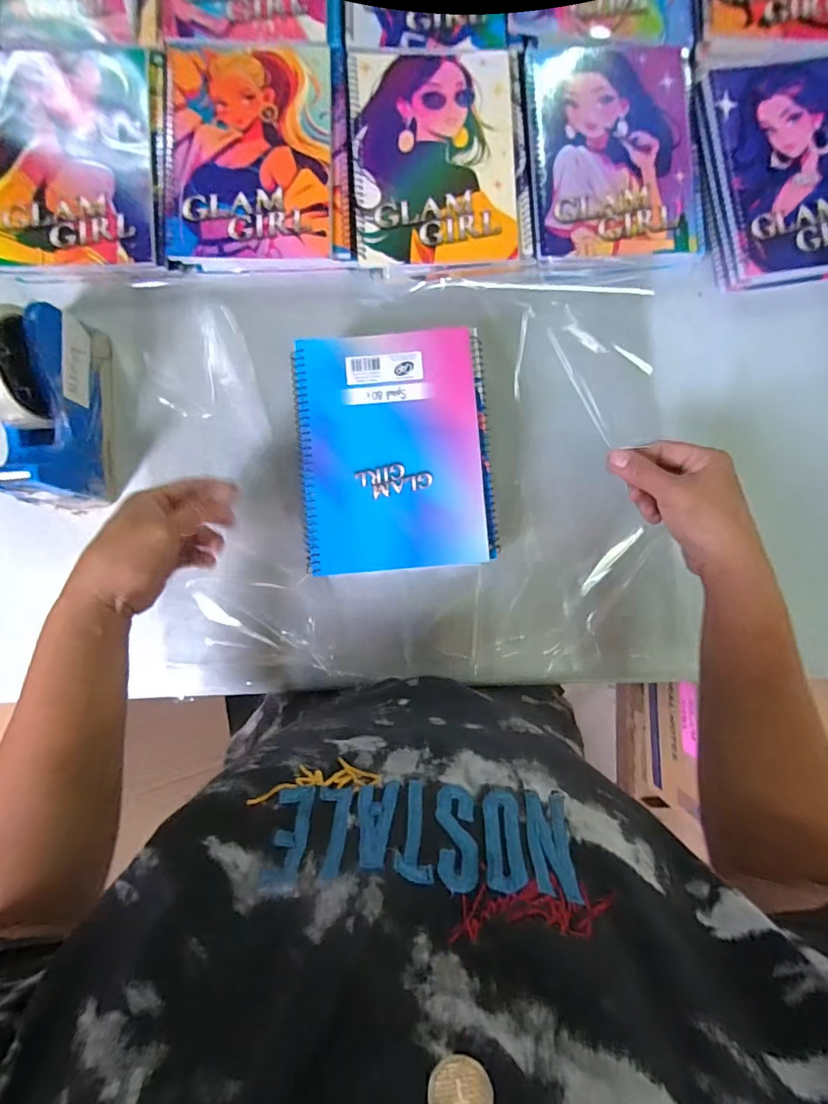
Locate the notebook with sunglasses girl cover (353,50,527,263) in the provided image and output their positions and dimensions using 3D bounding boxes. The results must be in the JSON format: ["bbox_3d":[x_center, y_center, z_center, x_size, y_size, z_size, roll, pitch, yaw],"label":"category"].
[{"bbox_3d":[0.024,-0.363,0.443,0.157,0.013,0.194,-3,89,-2],"label":"notebook with sunglasses girl cover"}]

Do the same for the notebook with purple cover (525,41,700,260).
[{"bbox_3d":[0.184,-0.372,0.447,0.151,0.013,0.195,-4,89,-2],"label":"notebook with purple cover"}]

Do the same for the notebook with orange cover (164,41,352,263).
[{"bbox_3d":[-0.142,-0.363,0.439,0.162,0.007,0.196,0,89,-2],"label":"notebook with orange cover"}]

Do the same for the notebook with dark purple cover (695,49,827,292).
[{"bbox_3d":[0.362,-0.361,0.453,0.182,0.017,0.205,-9,90,-2],"label":"notebook with dark purple cover"}]

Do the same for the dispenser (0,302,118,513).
[{"bbox_3d":[-0.305,-0.120,0.408,0.056,0.126,0.158,-1,89,-2],"label":"dispenser"}]

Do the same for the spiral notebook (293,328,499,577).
[{"bbox_3d":[-0.015,-0.084,0.404,0.154,0.014,0.194,-5,89,-2],"label":"spiral notebook"}]

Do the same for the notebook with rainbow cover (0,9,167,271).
[{"bbox_3d":[-0.302,-0.363,0.435,0.153,0.008,0.215,-1,89,-4],"label":"notebook with rainbow cover"}]

